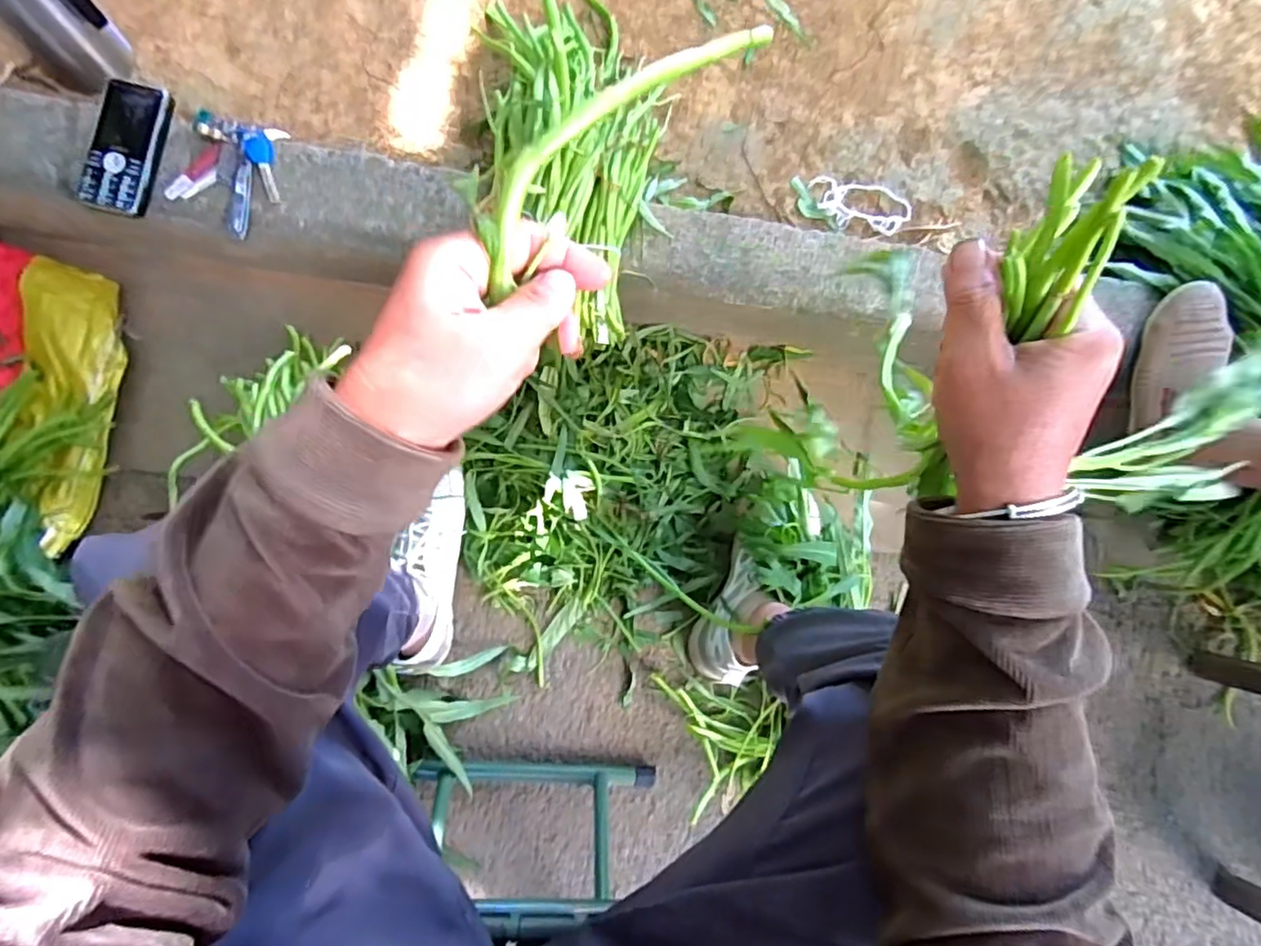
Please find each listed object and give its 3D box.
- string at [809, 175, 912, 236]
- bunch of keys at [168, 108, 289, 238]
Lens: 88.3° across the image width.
[{"bbox_3d":[0.277,-0.321,0.782,0.124,0.008,0.061,8,84,-7],"label":"string"},{"bbox_3d":[-0.386,-0.292,0.623,0.090,0.023,0.110,16,85,-4],"label":"bunch of keys"}]

